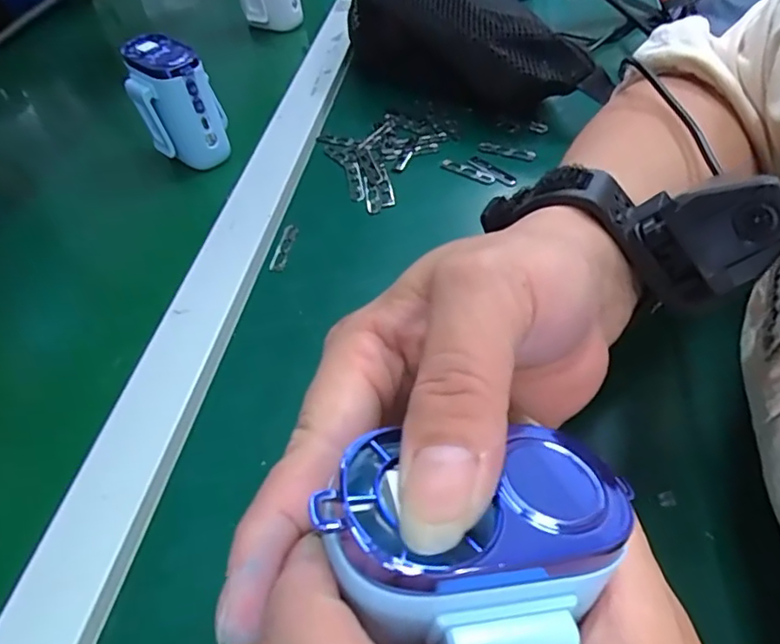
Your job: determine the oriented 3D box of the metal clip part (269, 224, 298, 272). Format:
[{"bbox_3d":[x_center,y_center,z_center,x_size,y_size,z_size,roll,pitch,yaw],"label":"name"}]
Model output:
[{"bbox_3d":[-0.071,-0.050,0.368,0.011,0.004,0.043,6,50,10],"label":"metal clip part"}]

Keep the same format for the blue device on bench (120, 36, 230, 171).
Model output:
[{"bbox_3d":[-0.163,-0.167,0.422,0.068,0.076,0.048,26,56,24],"label":"blue device on bench"}]

